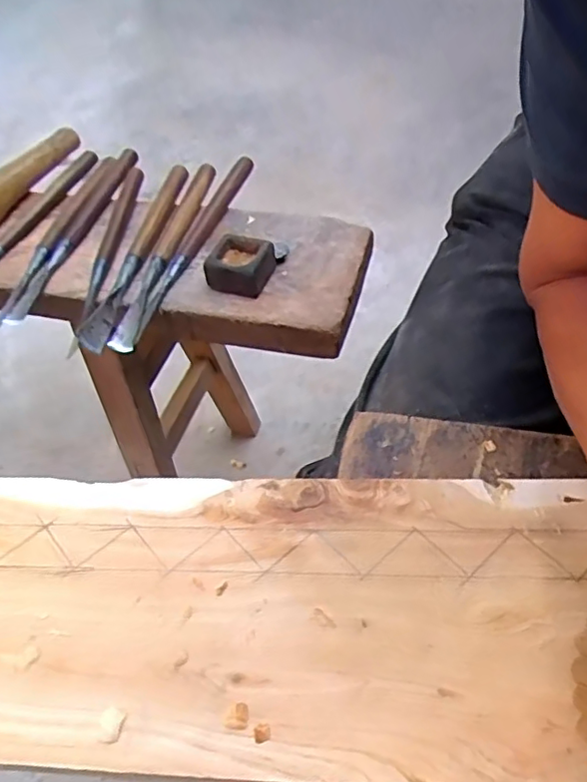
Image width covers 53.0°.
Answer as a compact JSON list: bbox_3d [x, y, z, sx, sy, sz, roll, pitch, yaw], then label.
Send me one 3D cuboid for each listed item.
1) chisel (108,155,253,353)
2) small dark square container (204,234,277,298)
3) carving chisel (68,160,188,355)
[{"bbox_3d":[-0.093,-0.133,0.528,0.019,0.023,0.256,14,55,17],"label":"chisel"},{"bbox_3d":[-0.045,-0.106,0.492,0.050,0.030,0.043,17,56,19],"label":"small dark square container"},{"bbox_3d":[-0.141,-0.129,0.537,0.025,0.015,0.254,6,53,11],"label":"carving chisel"}]

